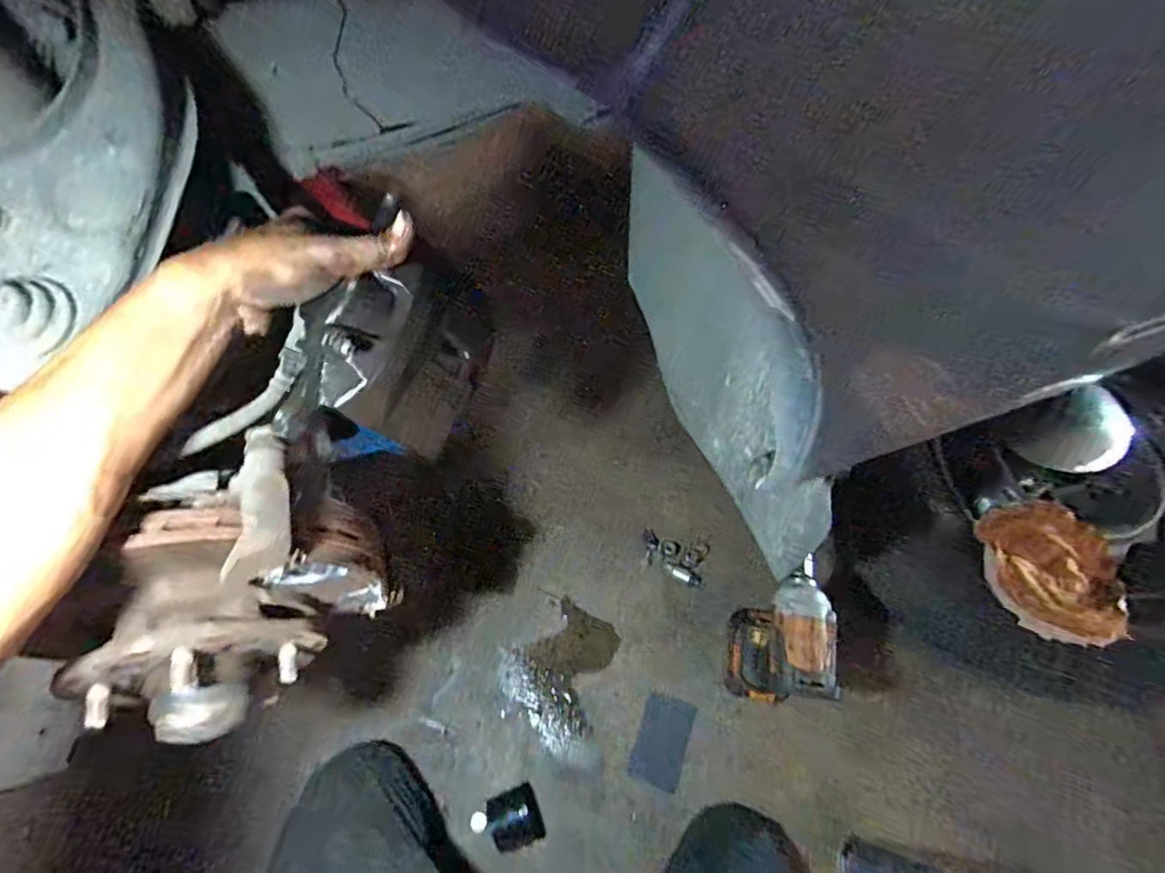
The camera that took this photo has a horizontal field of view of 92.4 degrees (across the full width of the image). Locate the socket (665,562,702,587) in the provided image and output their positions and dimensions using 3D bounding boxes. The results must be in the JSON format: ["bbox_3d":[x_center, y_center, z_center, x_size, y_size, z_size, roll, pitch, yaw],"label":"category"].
[{"bbox_3d":[0.159,0.220,0.889,0.059,0.015,0.020,24,65,11],"label":"socket"}]

